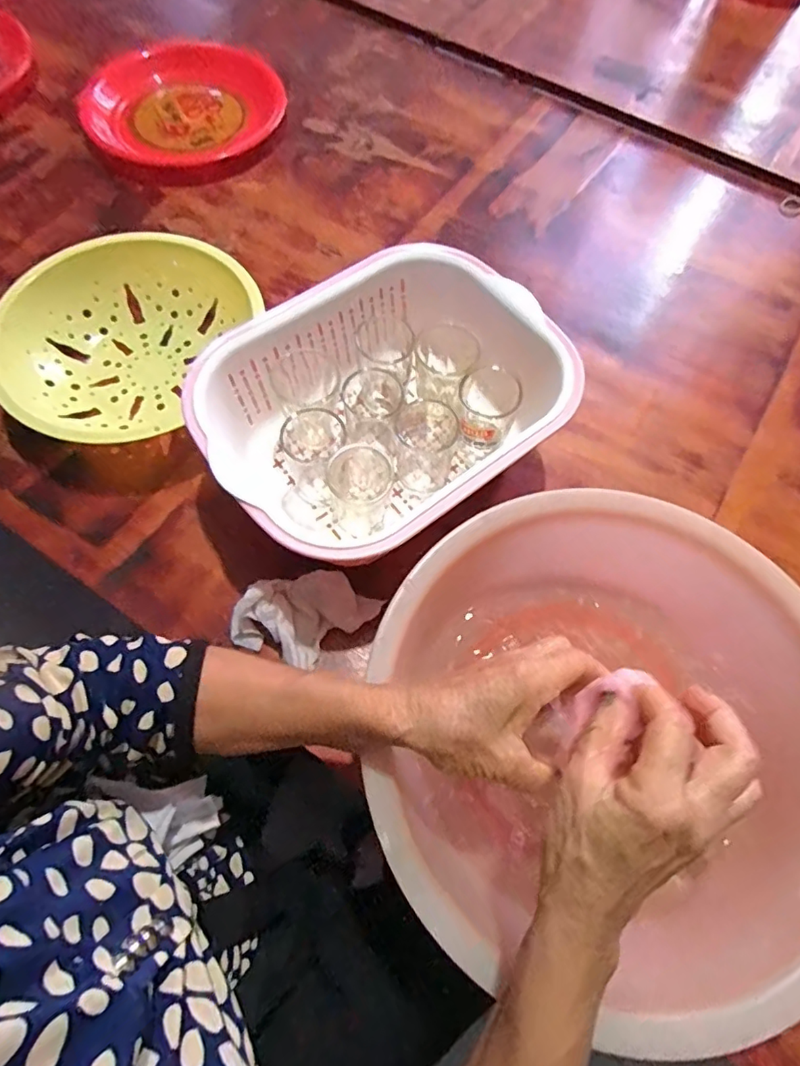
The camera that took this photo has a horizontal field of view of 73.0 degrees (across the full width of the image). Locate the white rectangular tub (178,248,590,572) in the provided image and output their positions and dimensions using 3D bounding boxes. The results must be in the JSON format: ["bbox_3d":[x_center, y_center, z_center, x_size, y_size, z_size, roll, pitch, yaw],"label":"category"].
[{"bbox_3d":[-0.008,-0.104,0.492,0.305,0.123,0.234,-37,73,-15],"label":"white rectangular tub"}]

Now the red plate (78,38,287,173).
[{"bbox_3d":[-0.287,-0.576,0.716,0.248,0.038,0.236,0,68,-1],"label":"red plate"}]

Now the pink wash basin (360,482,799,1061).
[{"bbox_3d":[0.146,0.143,0.395,0.311,0.113,0.319,0,68,-1],"label":"pink wash basin"}]

